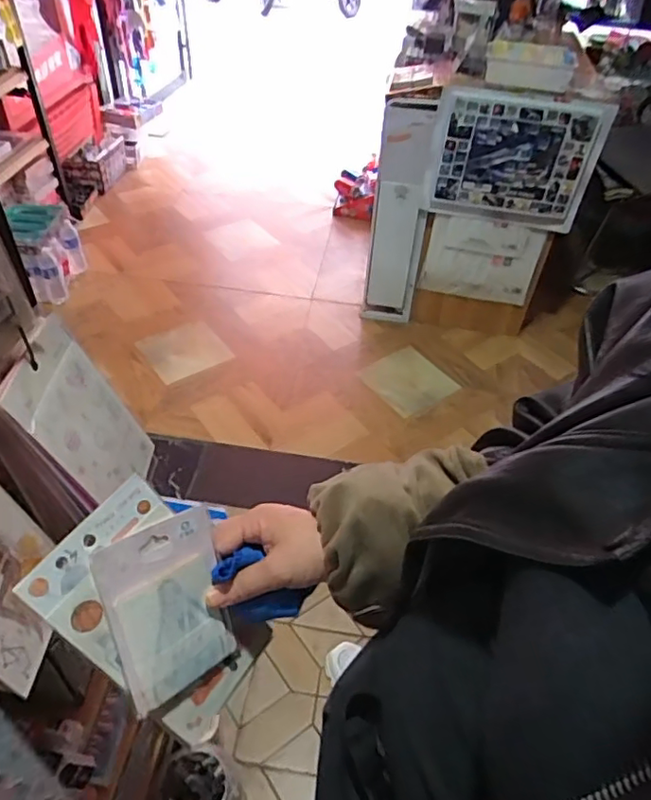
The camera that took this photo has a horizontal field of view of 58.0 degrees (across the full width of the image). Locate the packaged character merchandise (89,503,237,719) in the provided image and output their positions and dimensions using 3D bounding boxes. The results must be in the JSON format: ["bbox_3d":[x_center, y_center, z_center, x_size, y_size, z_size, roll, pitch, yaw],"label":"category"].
[{"bbox_3d":[-0.107,0.149,0.414,0.083,0.128,0.008,-21,14,-40],"label":"packaged character merchandise"}]

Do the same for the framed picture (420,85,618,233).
[{"bbox_3d":[0.545,-0.695,1.715,0.474,0.355,0.047,5,44,1],"label":"framed picture"}]

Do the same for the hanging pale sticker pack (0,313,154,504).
[{"bbox_3d":[-0.201,0.021,0.498,0.010,0.168,0.102,-10,43,15],"label":"hanging pale sticker pack"}]

